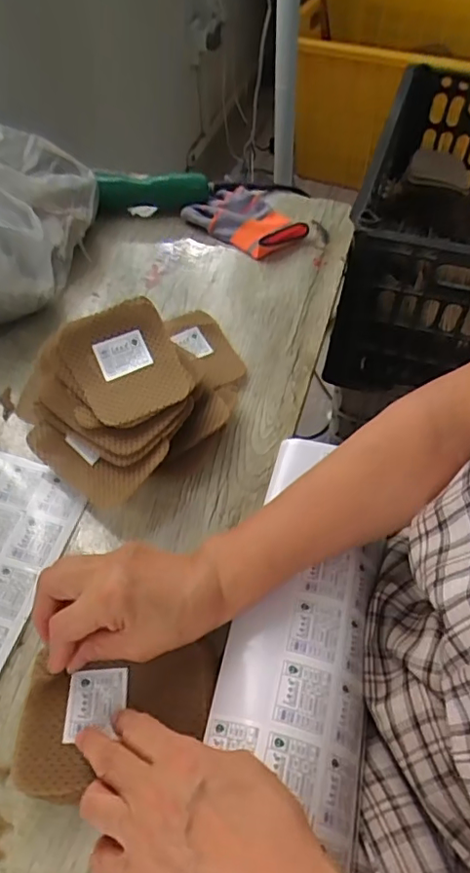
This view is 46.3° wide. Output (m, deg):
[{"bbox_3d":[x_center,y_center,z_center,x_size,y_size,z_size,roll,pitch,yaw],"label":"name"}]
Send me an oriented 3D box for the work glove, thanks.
[{"bbox_3d":[0.015,-0.272,0.693,0.149,0.031,0.079,35,63,25],"label":"work glove"}]

